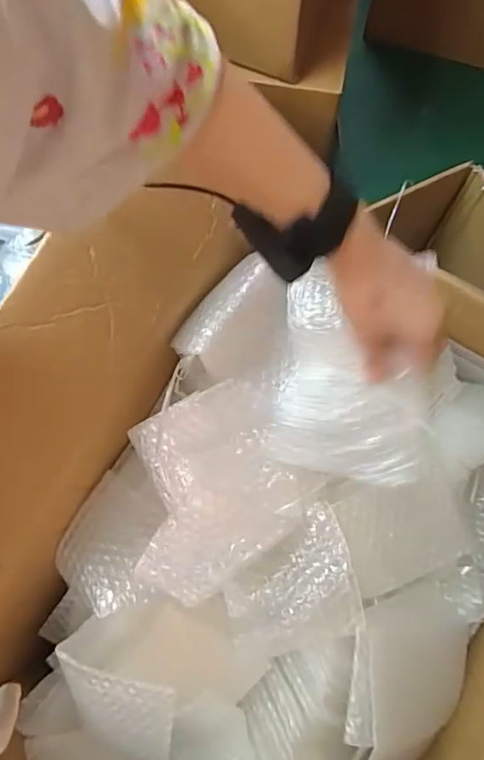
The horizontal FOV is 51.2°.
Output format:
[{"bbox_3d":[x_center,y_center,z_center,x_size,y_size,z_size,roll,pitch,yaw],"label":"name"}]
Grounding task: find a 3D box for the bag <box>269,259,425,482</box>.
[{"bbox_3d":[0.076,-0.009,0.431,0.154,0.057,0.177,-1,63,32],"label":"bag"}]

